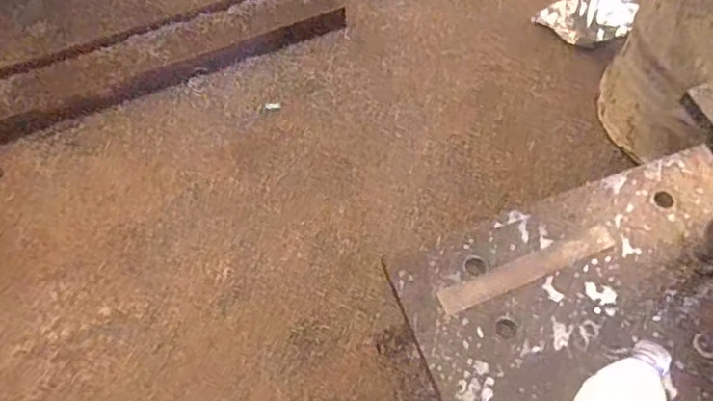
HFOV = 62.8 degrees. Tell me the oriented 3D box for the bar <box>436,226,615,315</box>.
[{"bbox_3d":[0.209,0.082,0.712,0.231,0.006,0.030,-20,64,-11],"label":"bar"}]

